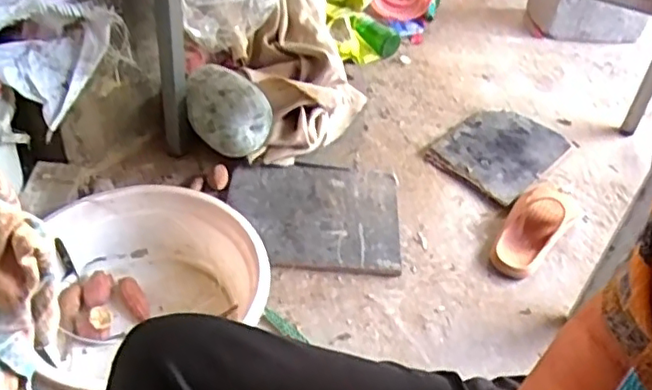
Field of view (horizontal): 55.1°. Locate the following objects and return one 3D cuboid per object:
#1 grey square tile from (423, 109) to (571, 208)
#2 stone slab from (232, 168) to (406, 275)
[{"bbox_3d":[0.348,-0.094,1.259,0.200,0.026,0.291,34,49,26],"label":"grey square tile"},{"bbox_3d":[-0.017,0.029,1.072,0.285,0.033,0.237,3,43,-5],"label":"stone slab"}]

